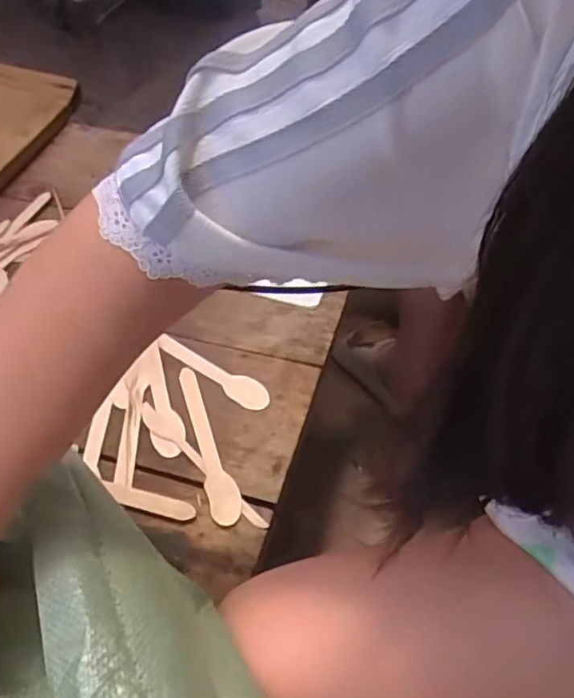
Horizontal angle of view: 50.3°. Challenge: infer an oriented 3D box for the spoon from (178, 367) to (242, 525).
[{"bbox_3d":[-0.067,0.077,0.524,0.025,0.006,0.149,-15,55,-8],"label":"spoon"}]

